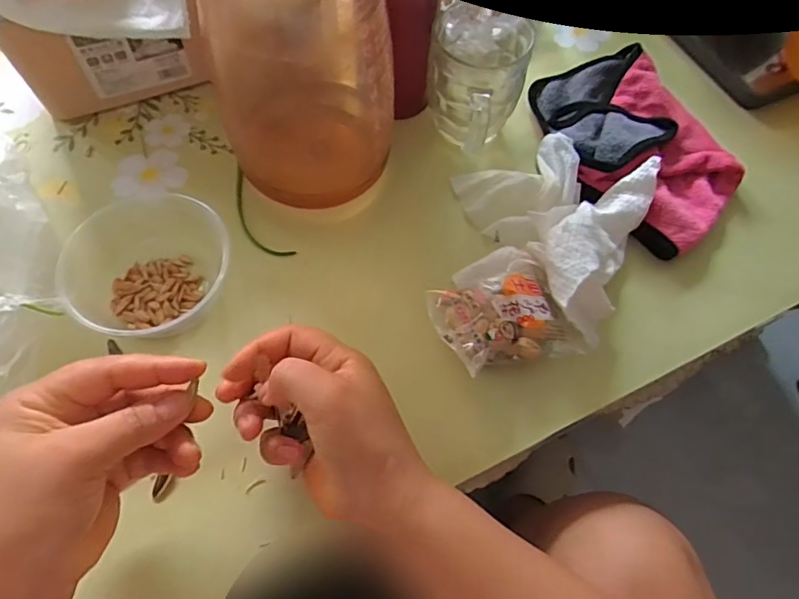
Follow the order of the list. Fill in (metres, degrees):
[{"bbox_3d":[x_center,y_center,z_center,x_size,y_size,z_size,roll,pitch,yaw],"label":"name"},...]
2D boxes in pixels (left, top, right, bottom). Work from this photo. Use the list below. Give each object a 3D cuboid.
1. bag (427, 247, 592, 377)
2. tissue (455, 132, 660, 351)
[{"bbox_3d":[0.069,0.008,0.375,0.088,0.030,0.091,-19,66,-11],"label":"bag"},{"bbox_3d":[0.134,-0.065,0.406,0.128,0.043,0.165,-27,68,-15],"label":"tissue"}]

